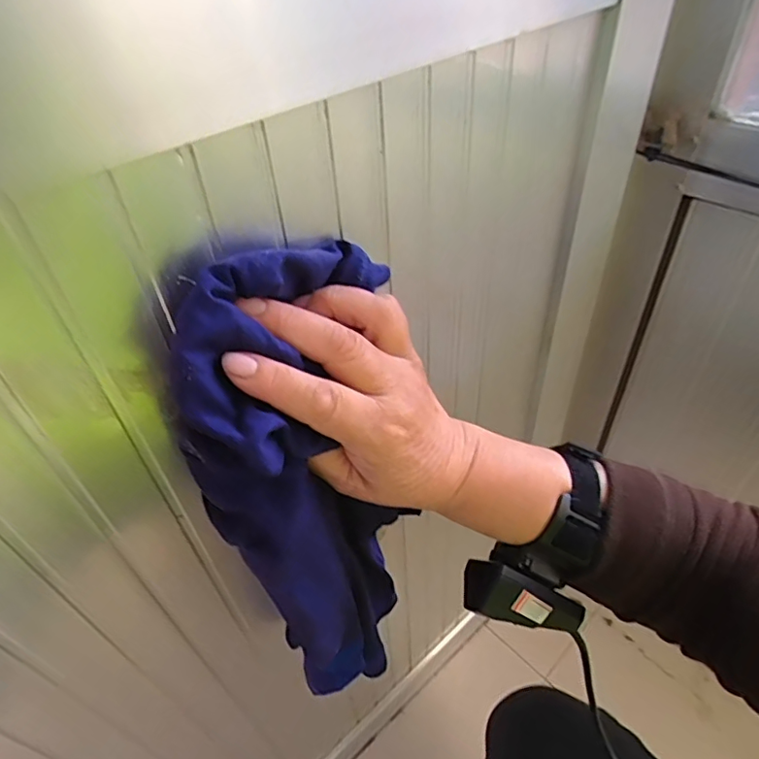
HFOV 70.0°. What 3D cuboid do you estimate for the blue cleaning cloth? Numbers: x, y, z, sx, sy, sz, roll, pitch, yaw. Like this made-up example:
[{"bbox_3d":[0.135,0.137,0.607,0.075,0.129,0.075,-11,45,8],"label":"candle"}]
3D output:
[{"bbox_3d":[-0.027,0.070,0.306,0.042,0.303,0.122,9,44,22],"label":"blue cleaning cloth"}]

